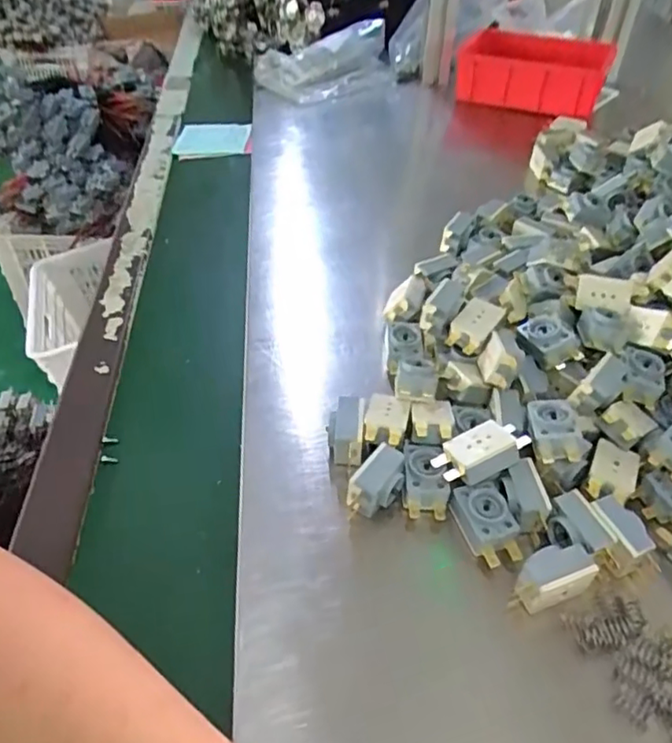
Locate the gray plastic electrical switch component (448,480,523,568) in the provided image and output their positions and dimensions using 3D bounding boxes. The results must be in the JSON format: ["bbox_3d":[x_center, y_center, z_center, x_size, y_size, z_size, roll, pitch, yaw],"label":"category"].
[{"bbox_3d":[0.088,0.088,0.357,0.031,0.018,0.044,-12,45,-13],"label":"gray plastic electrical switch component"}]

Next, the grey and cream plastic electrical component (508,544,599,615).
[{"bbox_3d":[0.115,0.113,0.334,0.046,0.025,0.020,-15,46,-16],"label":"grey and cream plastic electrical component"}]

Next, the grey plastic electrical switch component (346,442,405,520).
[{"bbox_3d":[0.026,0.067,0.367,0.022,0.030,0.042,26,49,24],"label":"grey plastic electrical switch component"}]

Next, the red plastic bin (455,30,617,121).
[{"bbox_3d":[0.271,-0.419,0.853,0.202,0.067,0.129,15,45,14],"label":"red plastic bin"}]

